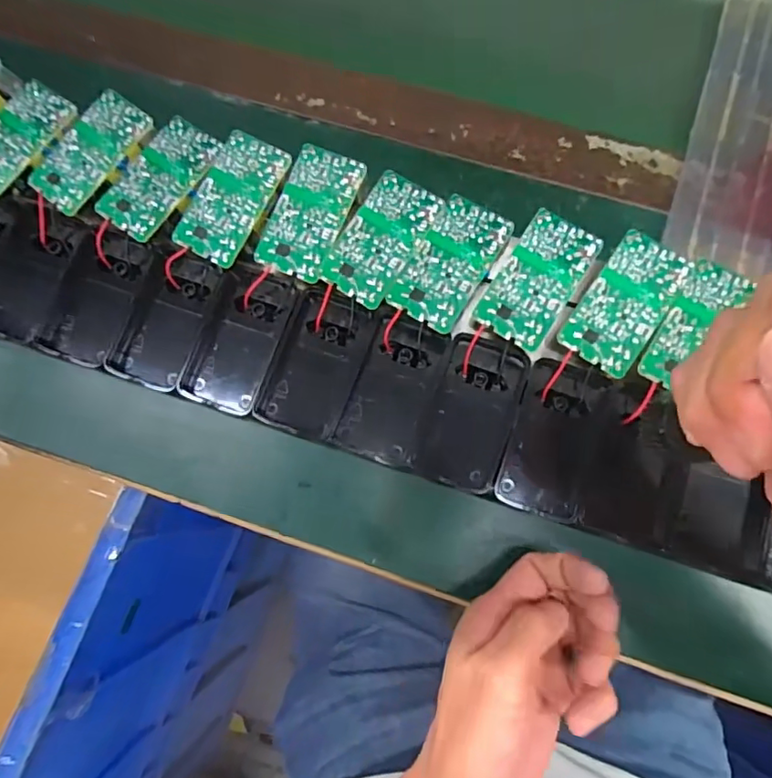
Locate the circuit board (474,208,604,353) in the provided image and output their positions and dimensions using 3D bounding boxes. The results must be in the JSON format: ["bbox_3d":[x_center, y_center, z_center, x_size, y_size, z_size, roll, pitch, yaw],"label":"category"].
[{"bbox_3d":[0.083,-0.060,0.294,0.040,0.012,0.074,31,80,9],"label":"circuit board"}]

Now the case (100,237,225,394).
[{"bbox_3d":[-0.129,-0.042,0.312,0.046,0.018,0.080,20,87,3],"label":"case"}]

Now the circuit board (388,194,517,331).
[{"bbox_3d":[0.036,-0.070,0.296,0.041,0.006,0.074,31,80,9],"label":"circuit board"}]

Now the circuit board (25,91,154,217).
[{"bbox_3d":[-0.172,-0.139,0.311,0.037,0.012,0.073,40,82,10],"label":"circuit board"}]

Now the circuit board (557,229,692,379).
[{"bbox_3d":[0.129,-0.046,0.290,0.041,0.015,0.073,34,81,9],"label":"circuit board"}]

